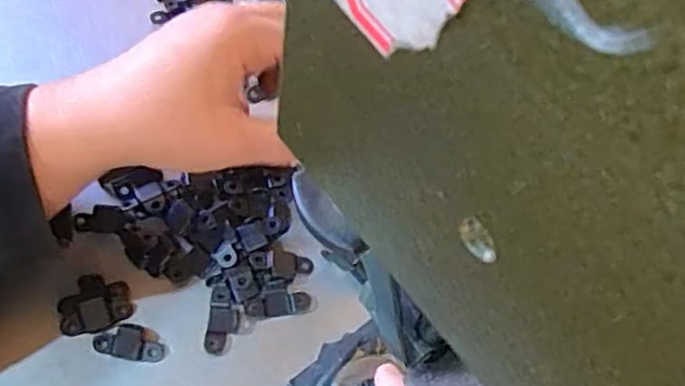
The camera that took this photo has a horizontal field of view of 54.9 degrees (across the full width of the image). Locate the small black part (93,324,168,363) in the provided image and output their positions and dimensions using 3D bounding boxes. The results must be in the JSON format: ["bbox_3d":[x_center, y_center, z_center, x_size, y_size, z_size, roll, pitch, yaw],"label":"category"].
[{"bbox_3d":[-0.106,0.075,0.332,0.035,0.004,0.016,14,62,-1],"label":"small black part"}]

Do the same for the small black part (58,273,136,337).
[{"bbox_3d":[-0.127,0.056,0.336,0.035,0.011,0.028,-18,67,-16],"label":"small black part"}]

